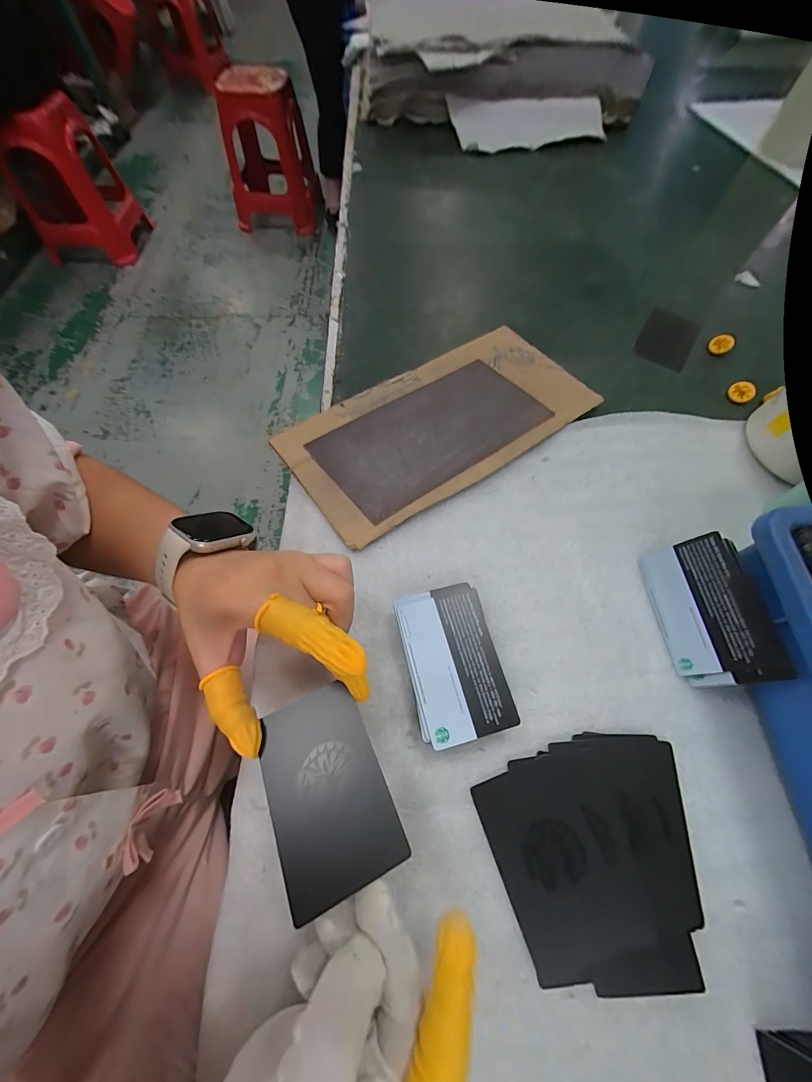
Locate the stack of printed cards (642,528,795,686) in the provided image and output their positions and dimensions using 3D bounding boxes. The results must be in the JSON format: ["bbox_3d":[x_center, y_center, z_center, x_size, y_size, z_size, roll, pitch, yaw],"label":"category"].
[{"bbox_3d":[0.196,0.044,0.236,0.007,0.057,0.091,12,60,-29],"label":"stack of printed cards"}]

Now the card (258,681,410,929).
[{"bbox_3d":[-0.040,0.118,0.176,0.053,0.004,0.084,-22,56,-13],"label":"card"}]

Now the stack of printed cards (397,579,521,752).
[{"bbox_3d":[0.029,0.077,0.233,0.056,0.020,0.090,-12,65,-6],"label":"stack of printed cards"}]

